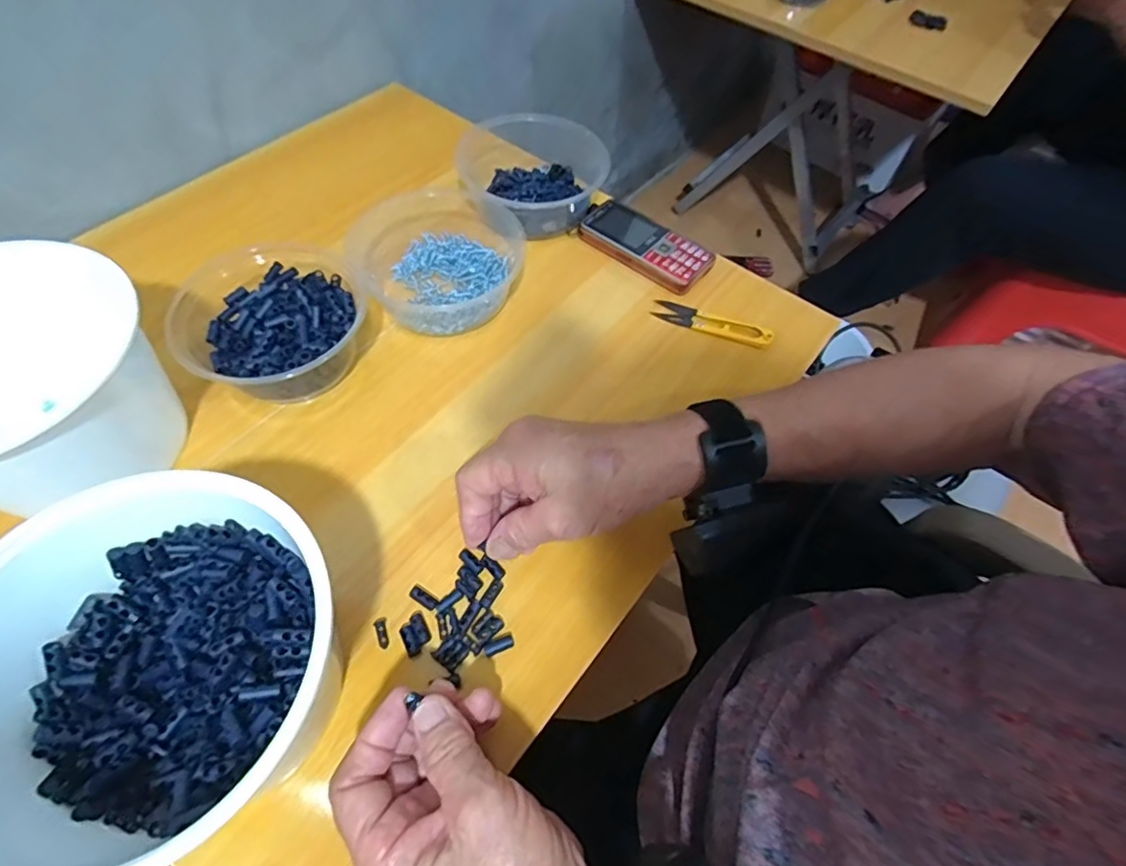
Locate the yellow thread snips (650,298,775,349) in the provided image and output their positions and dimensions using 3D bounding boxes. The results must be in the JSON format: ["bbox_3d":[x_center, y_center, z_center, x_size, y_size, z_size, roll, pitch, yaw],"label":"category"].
[{"bbox_3d":[0.134,-0.100,0.510,0.107,0.009,0.023,22,59,9],"label":"yellow thread snips"}]

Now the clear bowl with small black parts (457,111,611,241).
[{"bbox_3d":[-0.038,-0.264,0.572,0.145,0.057,0.169,16,59,6],"label":"clear bowl with small black parts"}]

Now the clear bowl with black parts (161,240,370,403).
[{"bbox_3d":[-0.231,-0.087,0.450,0.154,0.050,0.127,31,61,14],"label":"clear bowl with black parts"}]

